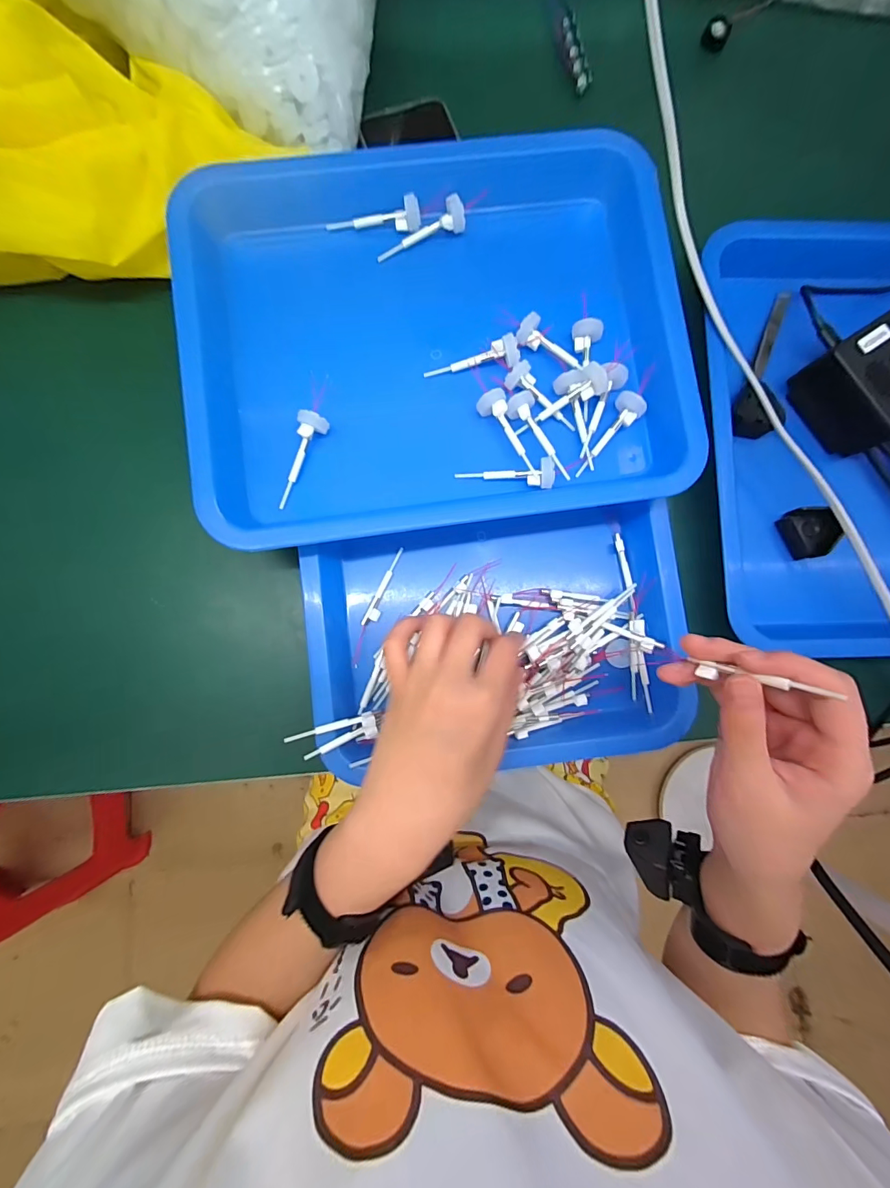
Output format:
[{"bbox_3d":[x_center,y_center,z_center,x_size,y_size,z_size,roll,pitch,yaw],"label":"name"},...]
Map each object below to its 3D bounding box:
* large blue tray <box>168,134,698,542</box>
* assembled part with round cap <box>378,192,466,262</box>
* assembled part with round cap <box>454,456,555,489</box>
[{"bbox_3d":[-0.008,-0.177,0.316,0.328,0.054,0.276,-8,86,-3],"label":"large blue tray"},{"bbox_3d":[-0.018,-0.260,0.313,0.065,0.016,0.019,-22,87,-4],"label":"assembled part with round cap"},{"bbox_3d":[0.041,-0.081,0.302,0.065,0.014,0.019,-3,86,-3],"label":"assembled part with round cap"}]

